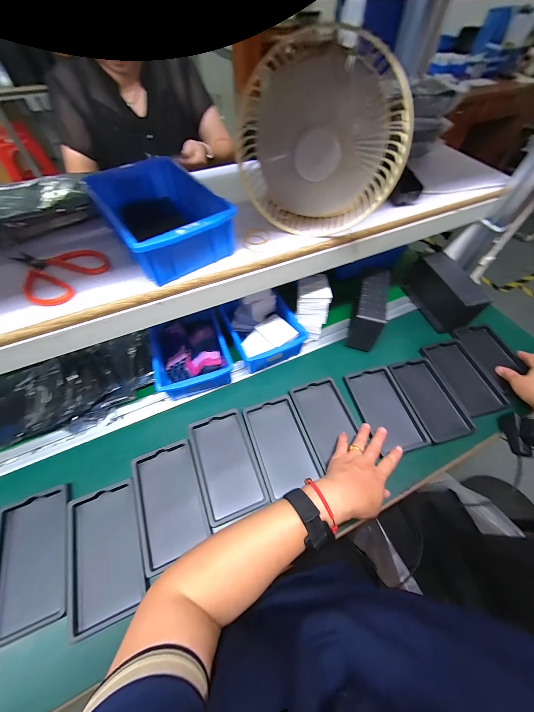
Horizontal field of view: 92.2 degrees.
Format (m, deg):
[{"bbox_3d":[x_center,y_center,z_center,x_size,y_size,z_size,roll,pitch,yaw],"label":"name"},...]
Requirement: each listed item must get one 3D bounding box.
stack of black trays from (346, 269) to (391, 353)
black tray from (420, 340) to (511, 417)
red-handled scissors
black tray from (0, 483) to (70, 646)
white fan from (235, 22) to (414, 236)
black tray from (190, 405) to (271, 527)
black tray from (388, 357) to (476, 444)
[{"bbox_3d":[0.218,-0.098,0.557,0.057,0.101,0.163,13,57,9],"label":"stack of black trays"},{"bbox_3d":[0.400,0.038,0.522,0.099,0.009,0.159,-14,57,-9],"label":"black tray"},{"bbox_3d":[-0.279,-0.114,0.336,0.115,0.004,0.101,22,59,15],"label":"red-handled scissors"},{"bbox_3d":[-0.321,0.275,0.353,0.092,0.018,0.158,-20,61,-8],"label":"black tray"},{"bbox_3d":[0.066,-0.256,0.330,0.198,0.177,0.061,10,57,7],"label":"white fan"},{"bbox_3d":[-0.067,0.174,0.423,0.092,0.018,0.160,-19,58,-11],"label":"black tray"},{"bbox_3d":[0.311,0.078,0.493,0.096,0.019,0.161,-12,57,-7],"label":"black tray"}]

